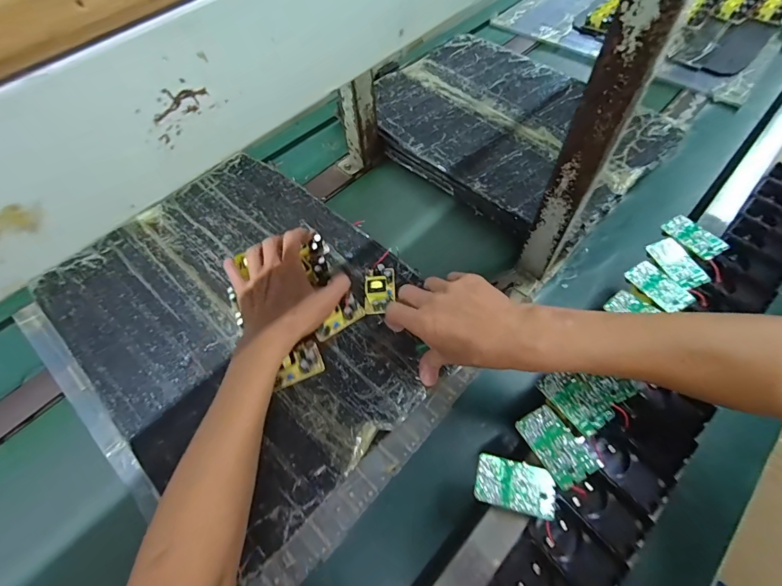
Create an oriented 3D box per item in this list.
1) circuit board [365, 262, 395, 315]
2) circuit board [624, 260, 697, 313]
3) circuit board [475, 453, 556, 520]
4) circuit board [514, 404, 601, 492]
[{"bbox_3d":[-0.014,-0.007,0.484,0.036,0.022,0.061,-3,58,3],"label":"circuit board"},{"bbox_3d":[0.294,-0.007,0.429,0.036,0.005,0.064,-32,64,-9],"label":"circuit board"},{"bbox_3d":[0.106,0.165,0.335,0.064,0.008,0.038,12,60,11],"label":"circuit board"},{"bbox_3d":[0.147,0.135,0.350,0.040,0.011,0.065,-25,60,-11],"label":"circuit board"}]

